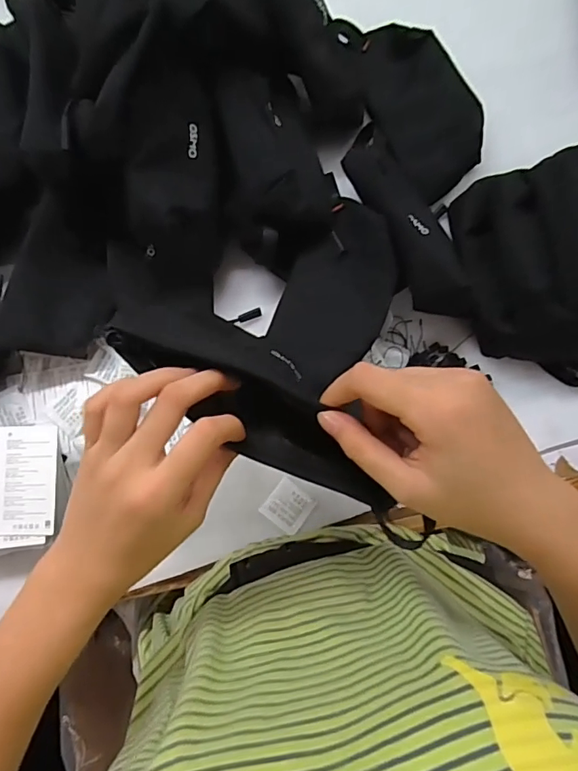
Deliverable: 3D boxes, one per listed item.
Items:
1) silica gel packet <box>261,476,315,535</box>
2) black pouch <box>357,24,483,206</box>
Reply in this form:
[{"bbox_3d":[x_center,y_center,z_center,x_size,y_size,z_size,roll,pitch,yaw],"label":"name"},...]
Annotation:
[{"bbox_3d":[0.000,0.110,0.441,0.039,0.004,0.039,39,83,4],"label":"silica gel packet"},{"bbox_3d":[0.134,-0.286,0.491,0.090,0.020,0.182,-26,83,-5],"label":"black pouch"}]

